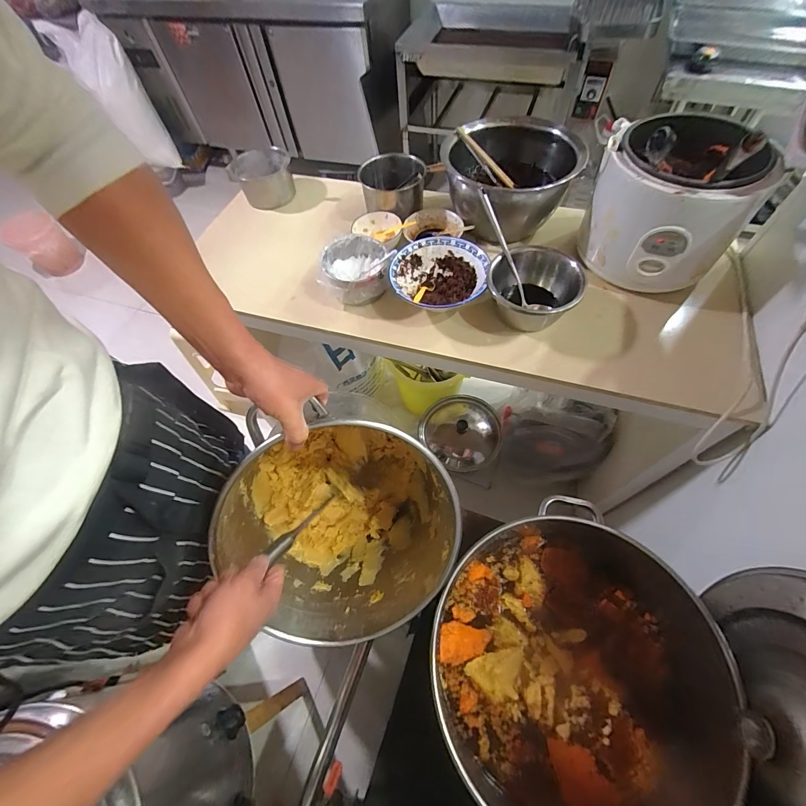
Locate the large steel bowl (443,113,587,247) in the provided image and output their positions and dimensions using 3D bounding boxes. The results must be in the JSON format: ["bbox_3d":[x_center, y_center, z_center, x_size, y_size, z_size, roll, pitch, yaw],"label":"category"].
[{"bbox_3d":[0.232,-0.495,0.823,0.284,0.150,0.288,-1,61,3],"label":"large steel bowl"}]

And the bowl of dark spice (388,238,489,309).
[{"bbox_3d":[0.072,-0.247,0.746,0.184,0.071,0.177,-2,61,3],"label":"bowl of dark spice"}]

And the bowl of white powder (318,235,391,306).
[{"bbox_3d":[-0.096,-0.273,0.776,0.137,0.085,0.136,-2,61,3],"label":"bowl of white powder"}]

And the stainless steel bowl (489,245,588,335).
[{"bbox_3d":[0.242,-0.212,0.695,0.149,0.088,0.159,-2,61,3],"label":"stainless steel bowl"}]

